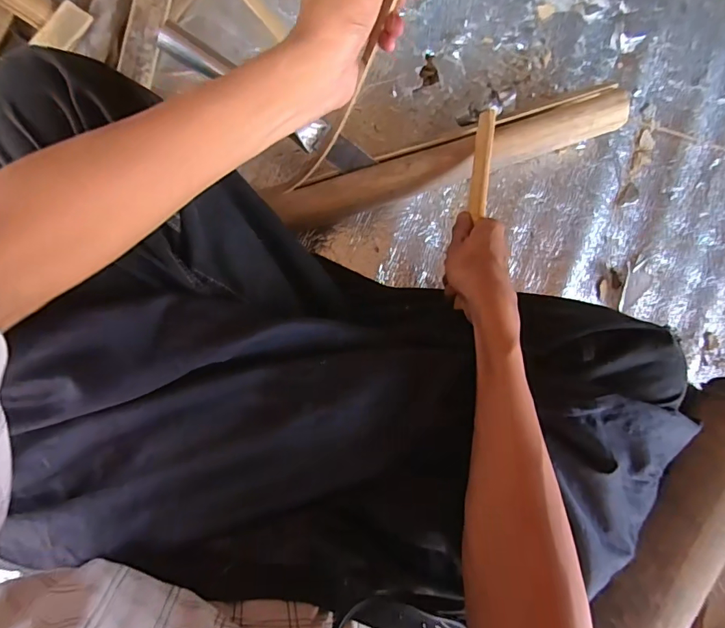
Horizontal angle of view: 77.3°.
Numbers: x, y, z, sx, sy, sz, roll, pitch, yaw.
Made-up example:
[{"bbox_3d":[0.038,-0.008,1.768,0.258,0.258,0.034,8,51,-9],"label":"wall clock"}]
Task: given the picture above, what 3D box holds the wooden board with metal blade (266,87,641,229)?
[{"bbox_3d":[0.119,-0.186,0.541,0.466,0.050,0.045,-19,91,-10],"label":"wooden board with metal blade"}]

